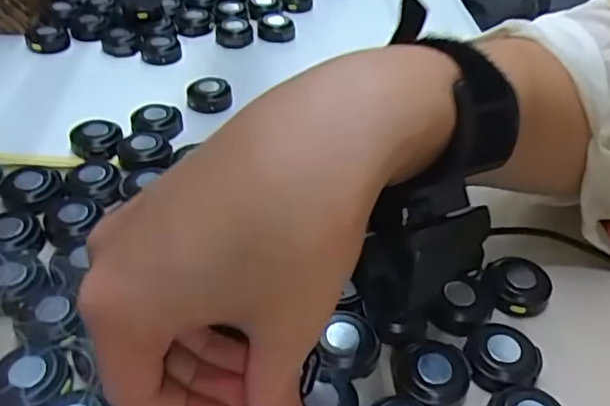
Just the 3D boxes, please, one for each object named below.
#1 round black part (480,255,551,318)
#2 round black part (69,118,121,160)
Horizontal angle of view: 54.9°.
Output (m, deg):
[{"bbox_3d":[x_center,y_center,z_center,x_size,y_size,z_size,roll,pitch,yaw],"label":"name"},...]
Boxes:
[{"bbox_3d":[0.099,0.038,0.277,0.028,0.010,0.030,1,44,-1],"label":"round black part"},{"bbox_3d":[-0.123,-0.038,0.346,0.028,0.009,0.028,1,44,-1],"label":"round black part"}]

